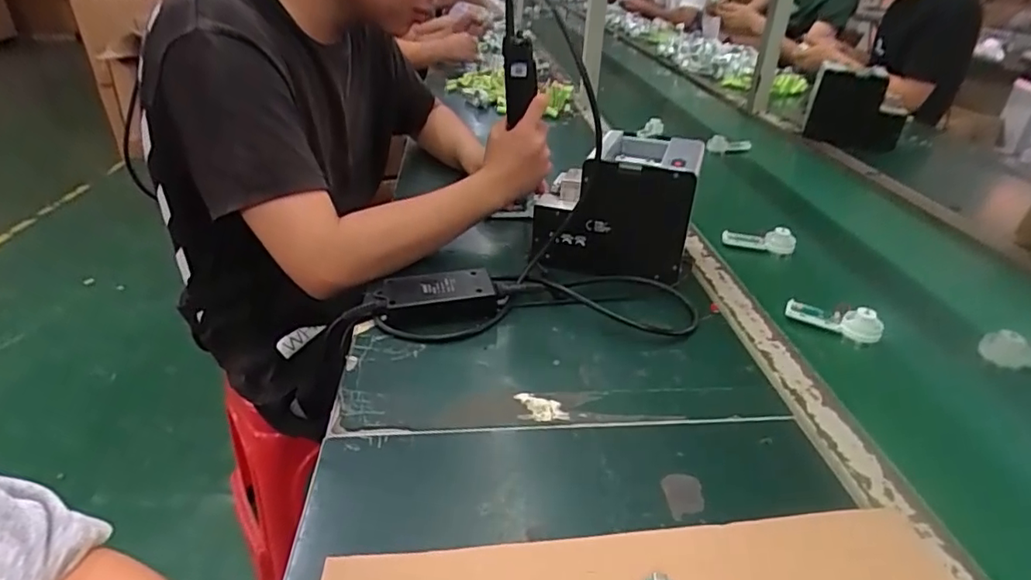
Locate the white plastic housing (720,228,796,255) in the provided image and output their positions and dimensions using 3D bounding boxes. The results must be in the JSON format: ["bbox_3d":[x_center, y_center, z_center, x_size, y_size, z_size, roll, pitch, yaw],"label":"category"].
[{"bbox_3d":[0.333,-0.073,0.776,0.095,0.026,0.018,7,30,9],"label":"white plastic housing"}]

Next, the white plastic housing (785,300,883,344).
[{"bbox_3d":[0.344,0.027,0.614,0.092,0.029,0.022,19,34,26],"label":"white plastic housing"}]

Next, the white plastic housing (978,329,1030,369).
[{"bbox_3d":[0.521,0.063,0.564,0.096,0.039,0.023,10,31,13],"label":"white plastic housing"}]

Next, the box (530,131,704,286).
[{"bbox_3d":[0.122,-0.101,0.695,0.178,0.146,0.137,11,31,15],"label":"box"}]

